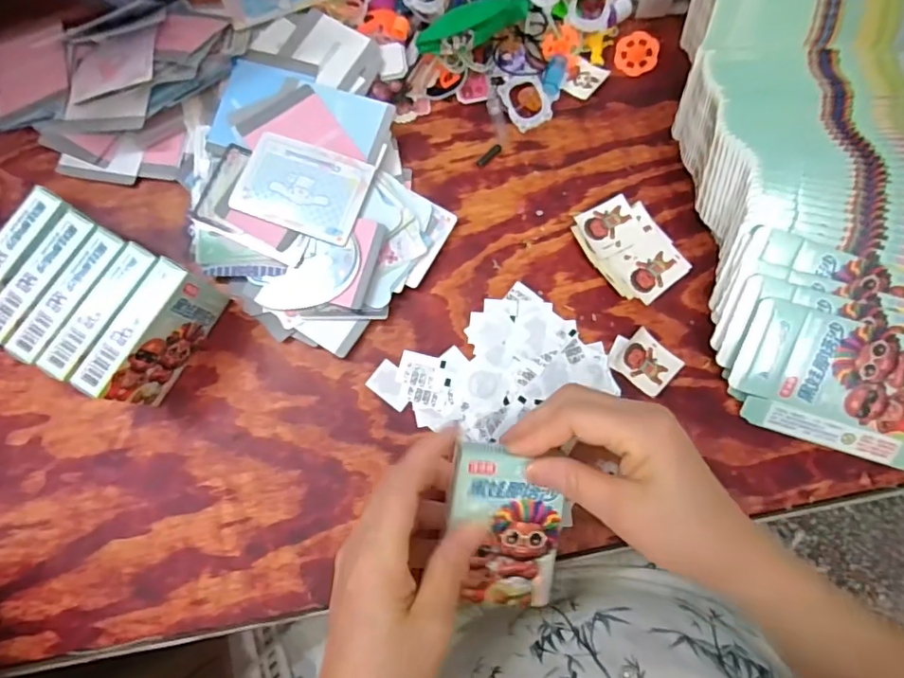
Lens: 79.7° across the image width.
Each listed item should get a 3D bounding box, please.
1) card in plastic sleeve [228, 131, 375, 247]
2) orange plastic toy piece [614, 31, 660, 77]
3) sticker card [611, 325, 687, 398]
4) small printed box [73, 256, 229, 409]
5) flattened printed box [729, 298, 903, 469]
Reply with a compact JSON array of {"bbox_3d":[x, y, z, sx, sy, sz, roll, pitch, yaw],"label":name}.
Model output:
[{"bbox_3d":[-0.106,-0.108,0.383,0.088,0.004,0.063,19,81,4],"label":"card in plastic sleeve"},{"bbox_3d":[0.144,-0.223,0.420,0.031,0.007,0.031,8,80,3],"label":"orange plastic toy piece"},{"bbox_3d":[0.133,0.014,0.375,0.043,0.006,0.036,43,79,9],"label":"sticker card"},{"bbox_3d":[-0.192,-0.002,0.356,0.024,0.066,0.090,30,82,6],"label":"small printed box"},{"bbox_3d":[0.261,0.032,0.354,0.145,0.005,0.081,17,106,5],"label":"flattened printed box"}]

